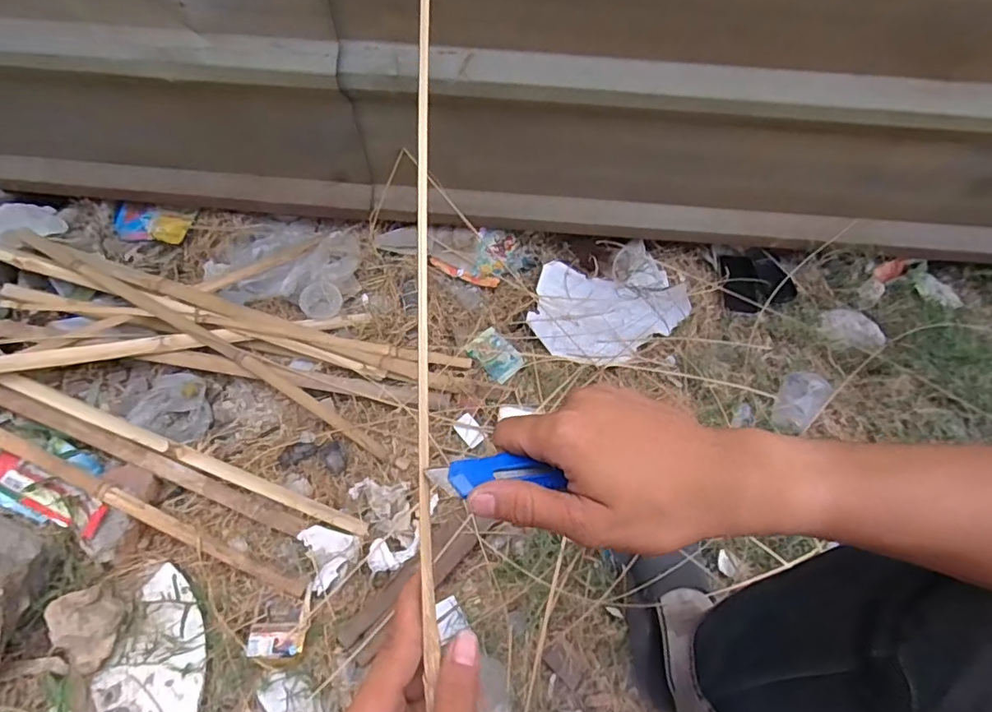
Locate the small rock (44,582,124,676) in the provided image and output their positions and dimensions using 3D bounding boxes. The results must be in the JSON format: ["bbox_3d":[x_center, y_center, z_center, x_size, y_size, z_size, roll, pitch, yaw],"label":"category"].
[{"bbox_3d":[-0.512,0.341,0.694,0.069,0.035,0.093,-26,63,-16],"label":"small rock"}]

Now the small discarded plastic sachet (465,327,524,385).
[{"bbox_3d":[0.001,-0.002,0.959,0.067,0.015,0.092,-39,68,-22],"label":"small discarded plastic sachet"}]

